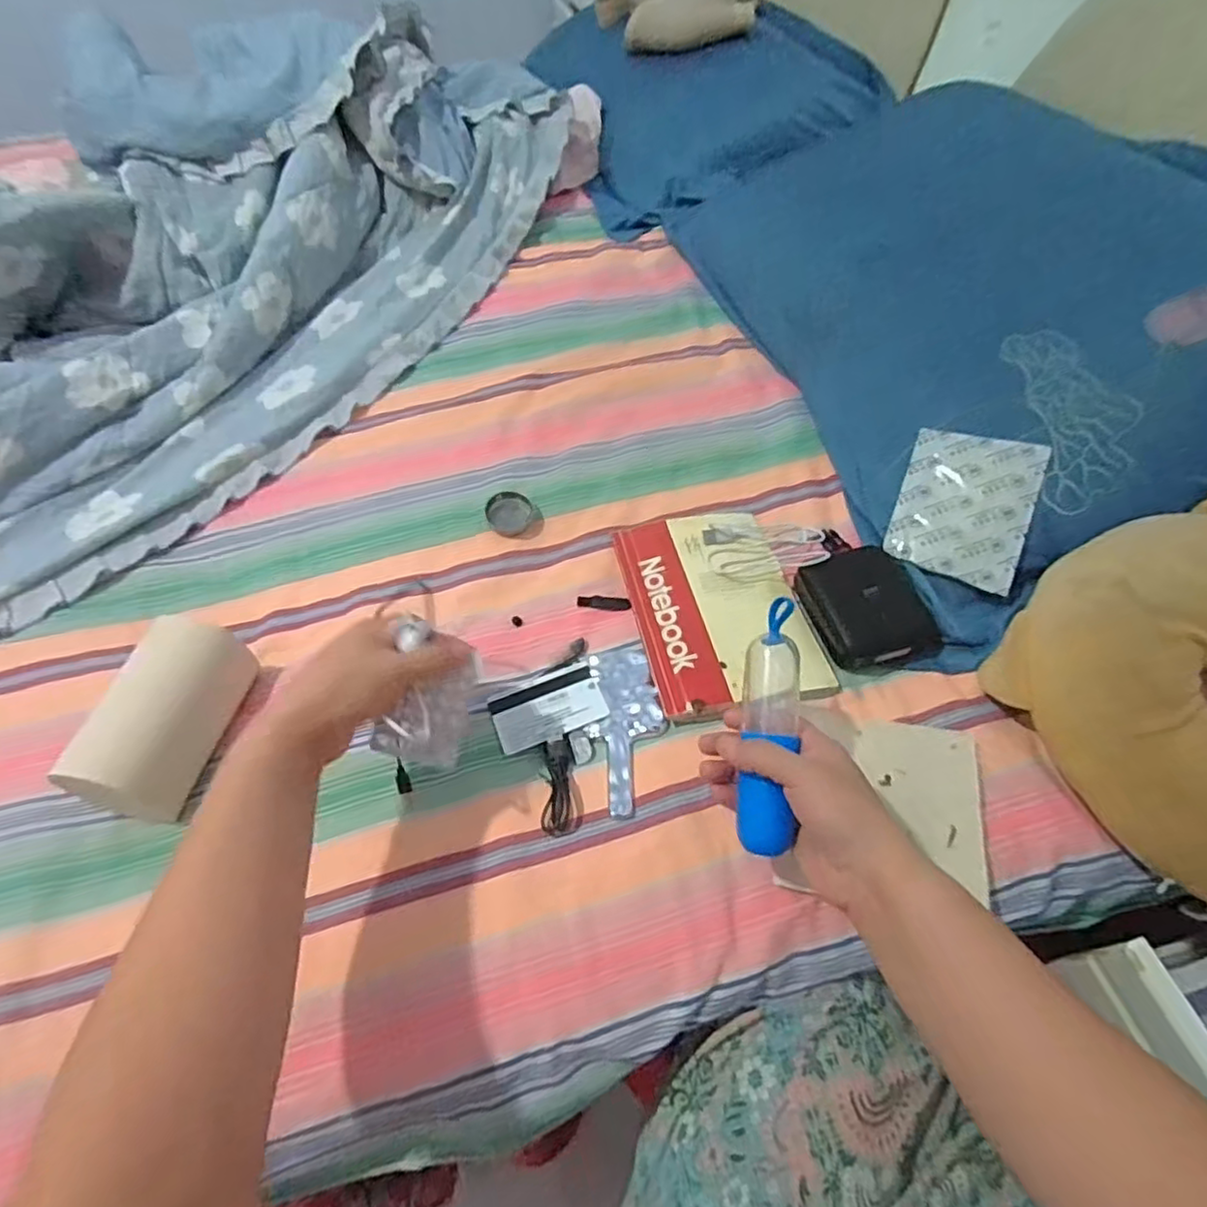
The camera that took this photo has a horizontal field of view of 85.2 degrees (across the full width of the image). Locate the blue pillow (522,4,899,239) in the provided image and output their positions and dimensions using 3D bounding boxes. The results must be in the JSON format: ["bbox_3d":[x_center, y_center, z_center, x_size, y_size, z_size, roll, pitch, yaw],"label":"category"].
[{"bbox_3d":[0.141,-0.837,1.074,0.419,0.114,0.612,-12,56,-6],"label":"blue pillow"}]

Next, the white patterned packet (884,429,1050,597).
[{"bbox_3d":[0.300,-0.080,0.548,0.099,0.007,0.122,18,85,26],"label":"white patterned packet"}]

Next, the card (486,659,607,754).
[{"bbox_3d":[-0.044,0.080,0.513,0.084,0.007,0.056,-21,52,-11],"label":"card"}]

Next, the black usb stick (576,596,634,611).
[{"bbox_3d":[0.001,-0.001,0.571,0.048,0.006,0.013,9,56,9],"label":"black usb stick"}]

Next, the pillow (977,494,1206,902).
[{"bbox_3d":[0.452,0.060,0.460,0.277,0.083,0.266,-23,58,-13],"label":"pillow"}]

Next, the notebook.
[{"bbox_3d":[0.094,-0.002,0.552,0.138,0.014,0.197,-13,56,-6],"label":"notebook"}]

